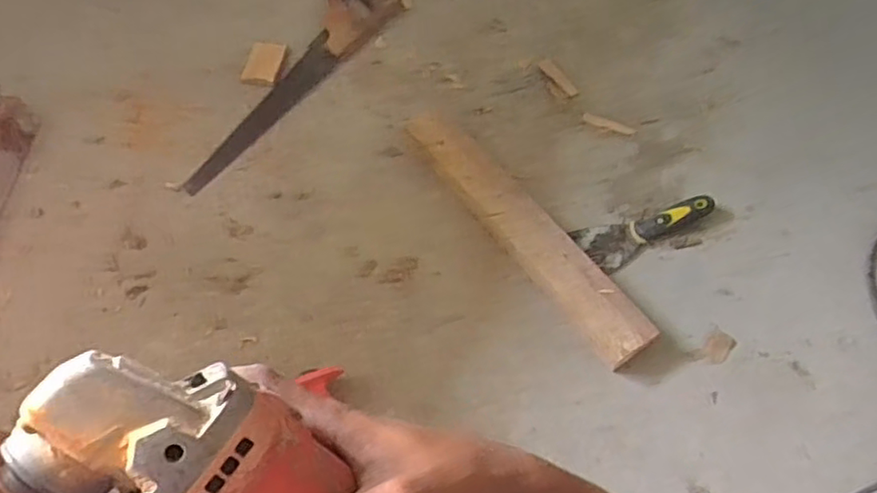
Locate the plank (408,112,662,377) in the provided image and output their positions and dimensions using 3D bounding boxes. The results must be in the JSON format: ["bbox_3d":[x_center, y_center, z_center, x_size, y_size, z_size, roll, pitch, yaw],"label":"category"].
[{"bbox_3d":[0.101,-0.033,0.768,0.076,0.020,0.412,-37,66,-6],"label":"plank"}]

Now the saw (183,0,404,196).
[{"bbox_3d":[-0.224,-0.260,0.905,0.102,0.046,0.441,36,69,19],"label":"saw"}]

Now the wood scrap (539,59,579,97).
[{"bbox_3d":[0.174,-0.245,0.905,0.019,0.006,0.074,-33,68,-14],"label":"wood scrap"}]

